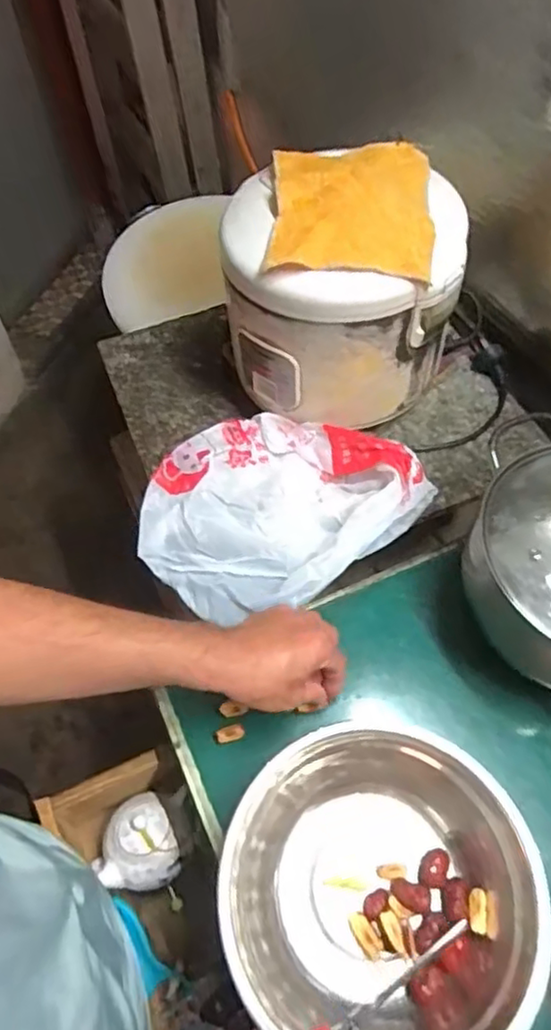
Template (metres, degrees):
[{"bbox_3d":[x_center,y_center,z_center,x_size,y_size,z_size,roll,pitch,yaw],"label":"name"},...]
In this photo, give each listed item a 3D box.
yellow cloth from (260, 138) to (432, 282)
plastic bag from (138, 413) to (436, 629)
[{"bbox_3d":[0.075,-0.308,0.637,0.153,0.035,0.162,3,59,3],"label":"yellow cloth"},{"bbox_3d":[-0.010,-0.019,0.711,0.277,0.064,0.249,-40,66,-21],"label":"plastic bag"}]

